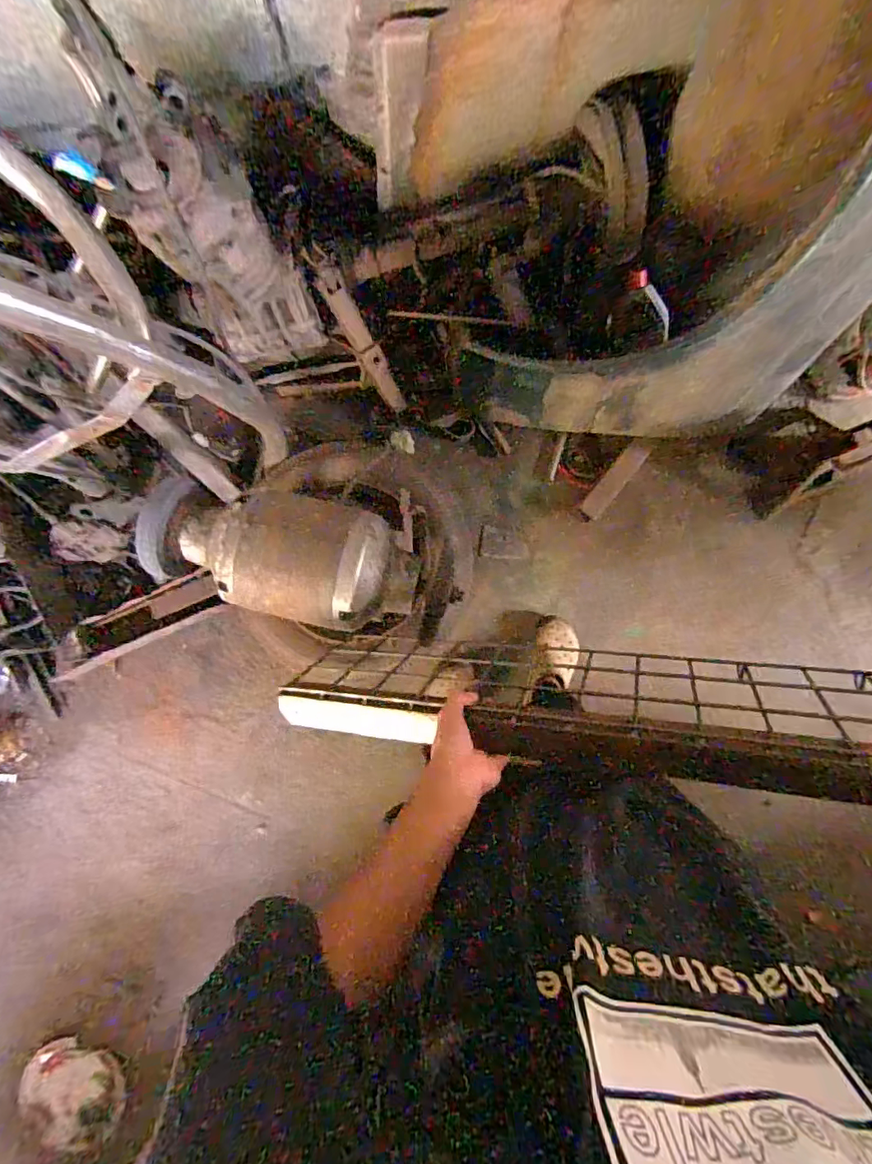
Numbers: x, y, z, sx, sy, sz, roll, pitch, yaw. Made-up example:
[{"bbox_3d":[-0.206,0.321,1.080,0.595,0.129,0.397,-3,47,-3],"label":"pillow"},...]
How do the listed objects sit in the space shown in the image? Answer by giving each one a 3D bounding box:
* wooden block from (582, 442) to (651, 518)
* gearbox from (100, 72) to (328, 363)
[{"bbox_3d":[0.394,-0.223,1.162,0.046,0.013,0.188,36,108,1],"label":"wooden block"},{"bbox_3d":[-0.352,-0.545,0.886,0.194,0.418,0.193,0,88,0],"label":"gearbox"}]

